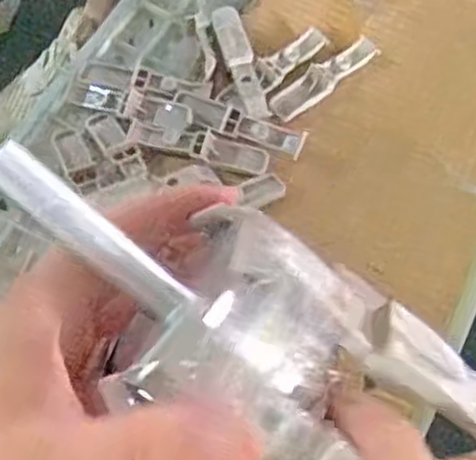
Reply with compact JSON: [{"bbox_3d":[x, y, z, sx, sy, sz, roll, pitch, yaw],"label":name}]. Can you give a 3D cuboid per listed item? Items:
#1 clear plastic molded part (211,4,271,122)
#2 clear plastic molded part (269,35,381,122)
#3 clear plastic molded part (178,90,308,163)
[{"bbox_3d":[0.003,-0.120,0.530,0.020,0.008,0.101,-13,64,-10],"label":"clear plastic molded part"},{"bbox_3d":[0.064,-0.111,0.541,0.023,0.013,0.097,41,68,16],"label":"clear plastic molded part"},{"bbox_3d":[0.001,-0.074,0.506,0.094,0.010,0.020,22,64,8],"label":"clear plastic molded part"}]

